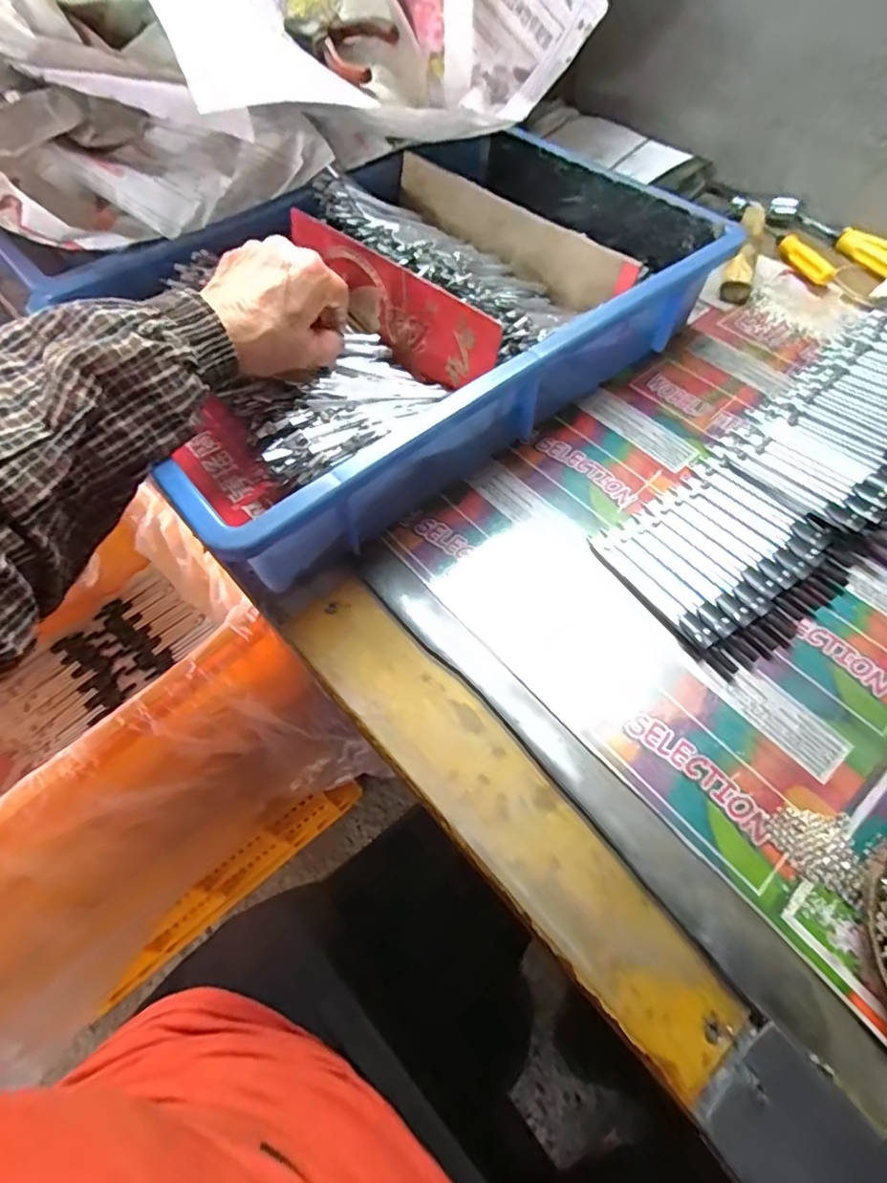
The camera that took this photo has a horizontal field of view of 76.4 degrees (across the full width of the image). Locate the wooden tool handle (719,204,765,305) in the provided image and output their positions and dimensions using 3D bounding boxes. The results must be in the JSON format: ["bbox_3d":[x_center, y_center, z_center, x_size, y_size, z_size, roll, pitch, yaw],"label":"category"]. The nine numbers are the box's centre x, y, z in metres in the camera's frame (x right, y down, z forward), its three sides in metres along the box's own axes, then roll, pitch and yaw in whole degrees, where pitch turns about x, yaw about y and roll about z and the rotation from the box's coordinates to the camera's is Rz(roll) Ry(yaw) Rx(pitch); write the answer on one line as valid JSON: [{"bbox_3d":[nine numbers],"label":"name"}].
[{"bbox_3d":[0.275,-0.309,0.511,0.024,0.023,0.132,19,61,13],"label":"wooden tool handle"}]

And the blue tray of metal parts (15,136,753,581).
[{"bbox_3d":[-0.030,-0.210,0.425,0.427,0.085,0.281,-36,64,-18],"label":"blue tray of metal parts"}]

